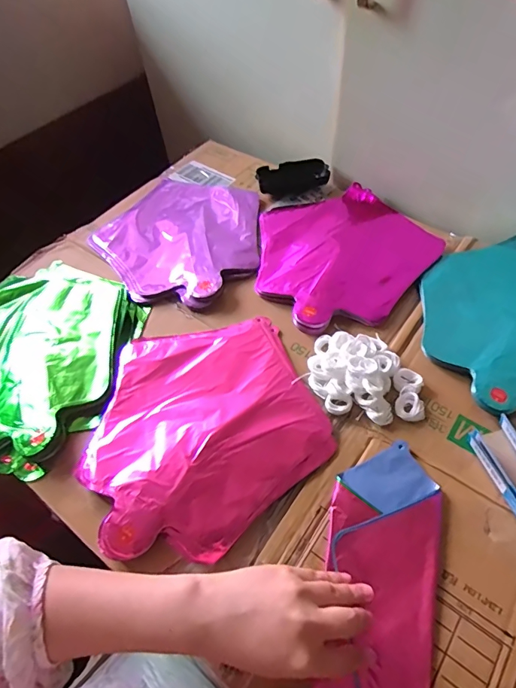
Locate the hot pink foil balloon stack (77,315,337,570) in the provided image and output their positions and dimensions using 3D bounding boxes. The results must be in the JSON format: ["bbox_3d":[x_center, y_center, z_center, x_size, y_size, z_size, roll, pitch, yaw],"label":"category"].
[{"bbox_3d":[-0.059,0.077,0.428,0.226,0.018,0.235,-23,58,-10],"label":"hot pink foil balloon stack"}]

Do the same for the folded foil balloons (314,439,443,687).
[{"bbox_3d":[0.094,0.214,0.338,0.091,0.011,0.269,12,60,12],"label":"folded foil balloons"}]

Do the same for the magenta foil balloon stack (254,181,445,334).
[{"bbox_3d":[0.099,-0.126,0.555,0.233,0.020,0.221,-39,62,-19],"label":"magenta foil balloon stack"}]

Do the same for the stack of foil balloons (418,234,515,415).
[{"bbox_3d":[0.292,-0.037,0.475,0.250,0.015,0.205,-39,62,-19],"label":"stack of foil balloons"}]

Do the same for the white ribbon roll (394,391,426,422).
[{"bbox_3d":[0.154,0.064,0.424,0.030,0.012,0.028,-2,57,3],"label":"white ribbon roll"}]

